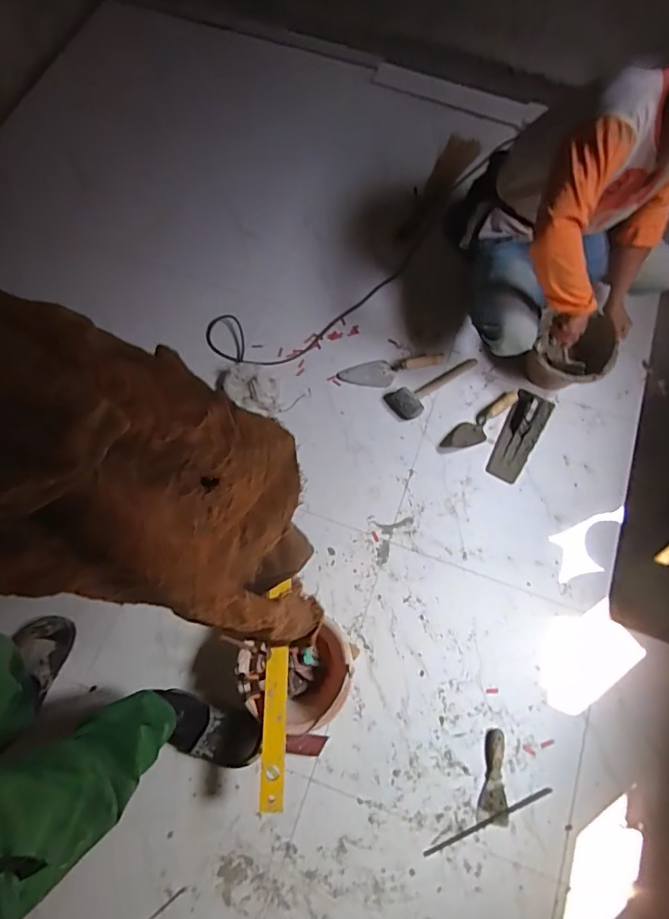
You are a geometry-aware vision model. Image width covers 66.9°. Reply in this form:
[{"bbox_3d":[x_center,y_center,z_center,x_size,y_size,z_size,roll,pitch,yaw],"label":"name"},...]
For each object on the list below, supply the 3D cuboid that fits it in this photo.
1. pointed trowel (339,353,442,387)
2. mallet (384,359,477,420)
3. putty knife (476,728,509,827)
[{"bbox_3d":[0.170,-0.276,1.518,0.324,0.043,0.092,-16,72,-8],"label":"pointed trowel"},{"bbox_3d":[0.315,-0.217,1.501,0.334,0.054,0.109,-24,73,-11],"label":"mallet"},{"bbox_3d":[0.370,0.744,1.185,0.067,0.015,0.195,3,70,-1],"label":"putty knife"}]

